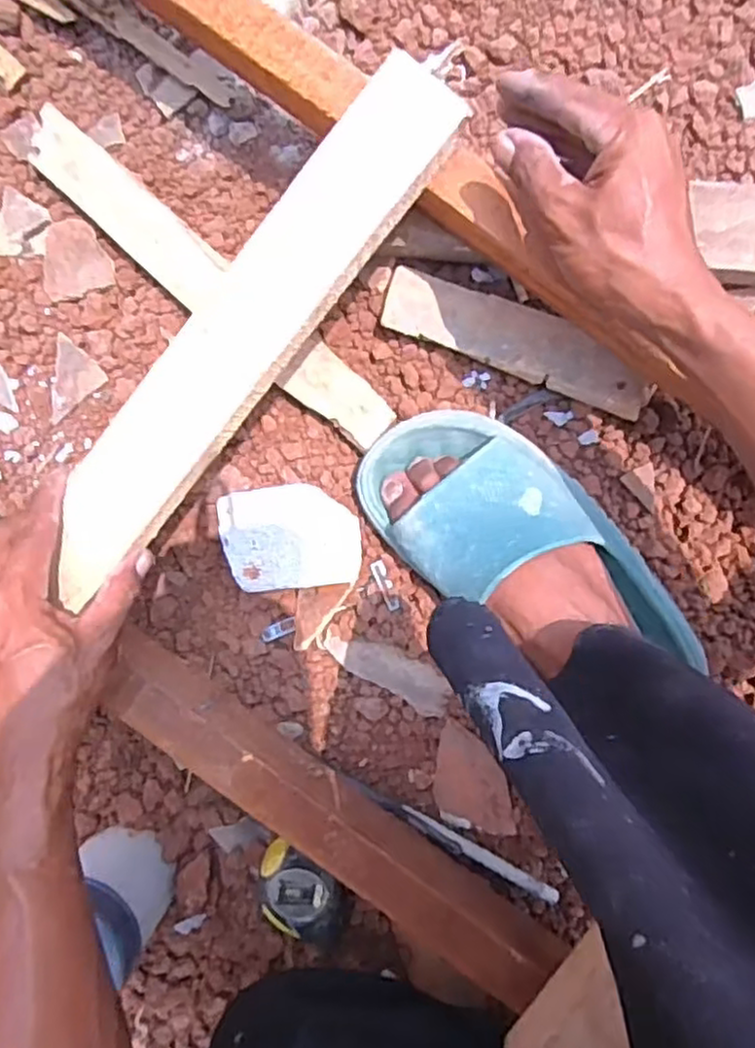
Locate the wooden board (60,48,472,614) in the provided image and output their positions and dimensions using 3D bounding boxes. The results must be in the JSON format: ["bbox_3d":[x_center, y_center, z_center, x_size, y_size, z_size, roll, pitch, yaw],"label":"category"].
[{"bbox_3d":[-0.081,-0.110,0.418,0.059,0.022,0.352,39,96,1],"label":"wooden board"}]

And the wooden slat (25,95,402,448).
[{"bbox_3d":[-0.127,-0.183,0.540,0.341,0.022,0.047,41,97,1],"label":"wooden slat"}]

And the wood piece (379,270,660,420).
[{"bbox_3d":[0.100,-0.134,0.509,0.196,0.008,0.048,23,89,7],"label":"wood piece"}]

